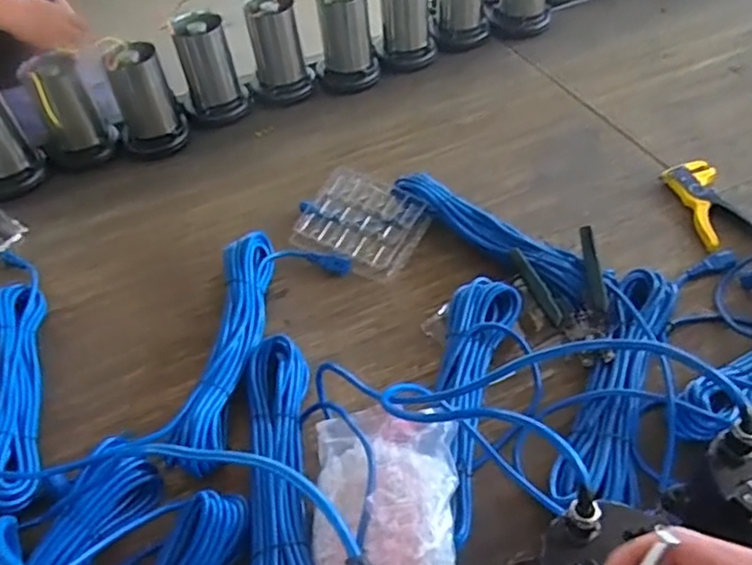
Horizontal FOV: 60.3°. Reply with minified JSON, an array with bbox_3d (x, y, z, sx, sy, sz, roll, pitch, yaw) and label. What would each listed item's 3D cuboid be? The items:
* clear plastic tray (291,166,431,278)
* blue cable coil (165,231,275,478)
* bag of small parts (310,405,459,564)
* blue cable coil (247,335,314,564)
[{"bbox_3d":[-0.024,-0.085,0.936,0.175,0.018,0.146,30,68,22],"label":"clear plastic tray"},{"bbox_3d":[-0.182,0.068,0.802,0.067,0.042,0.356,0,48,6],"label":"blue cable coil"},{"bbox_3d":[0.006,0.214,0.609,0.139,0.052,0.211,-3,47,4],"label":"bag of small parts"},{"bbox_3d":[-0.100,0.195,0.668,0.075,0.038,0.352,-9,47,-2],"label":"blue cable coil"}]

